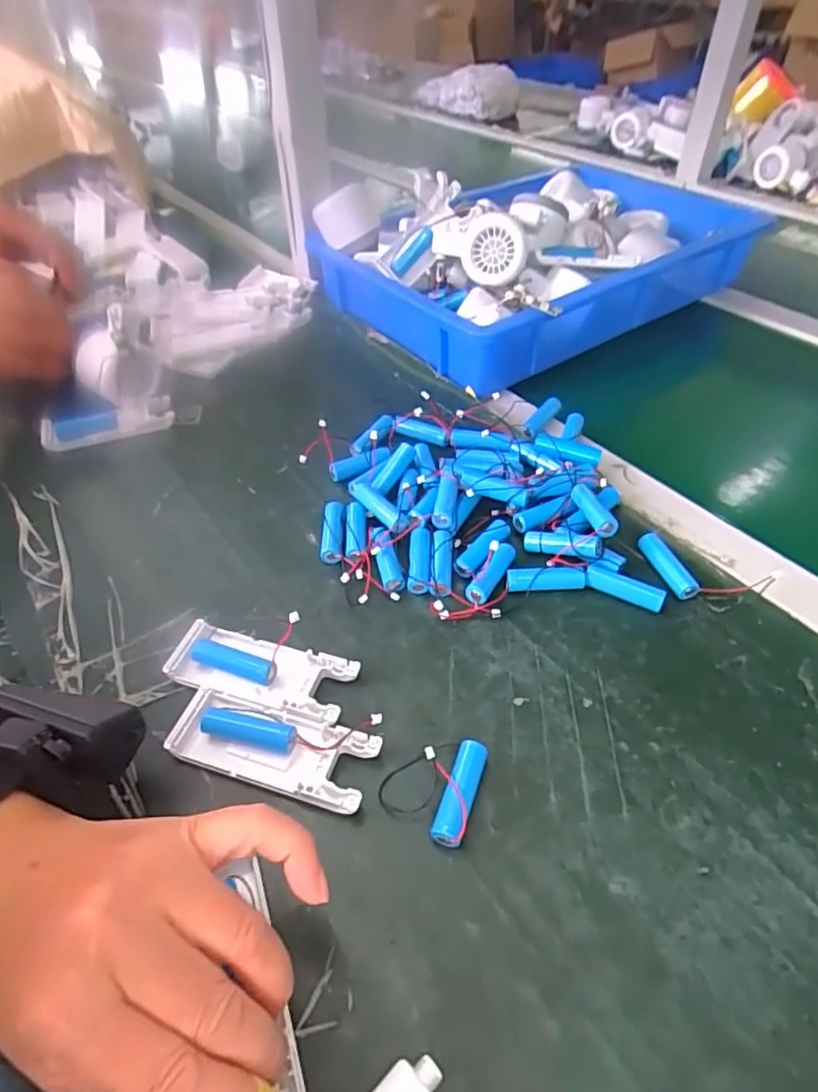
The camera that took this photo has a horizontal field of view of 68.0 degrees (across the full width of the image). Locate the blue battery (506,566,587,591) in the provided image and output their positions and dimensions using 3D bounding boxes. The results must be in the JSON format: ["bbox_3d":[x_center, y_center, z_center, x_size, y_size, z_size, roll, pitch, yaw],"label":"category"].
[{"bbox_3d":[0.089,0.021,0.392,0.050,0.011,0.013,-2,46,1],"label":"blue battery"}]

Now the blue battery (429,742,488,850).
[{"bbox_3d":[0.025,0.120,0.296,0.015,0.015,0.048,14,49,16],"label":"blue battery"}]

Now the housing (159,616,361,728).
[{"bbox_3d":[-0.083,0.072,0.344,0.102,0.012,0.040,11,48,13],"label":"housing"}]

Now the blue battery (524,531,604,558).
[{"bbox_3d":[0.101,-0.001,0.401,0.052,0.012,0.016,6,45,29],"label":"blue battery"}]

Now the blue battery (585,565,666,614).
[{"bbox_3d":[0.137,0.027,0.386,0.048,0.013,0.012,20,50,20],"label":"blue battery"}]

